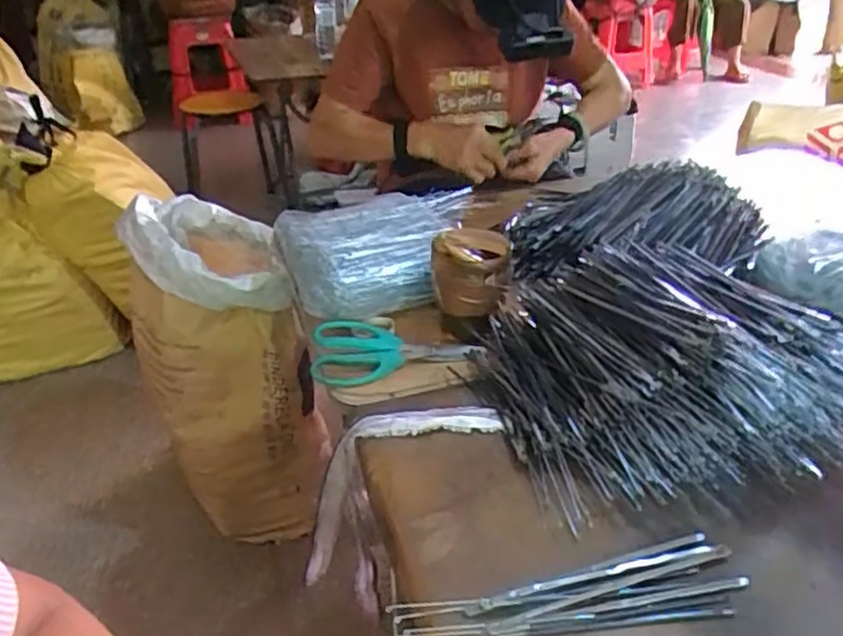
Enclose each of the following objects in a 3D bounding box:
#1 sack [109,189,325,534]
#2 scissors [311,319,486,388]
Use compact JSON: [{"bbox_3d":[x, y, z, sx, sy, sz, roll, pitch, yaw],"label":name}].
[{"bbox_3d":[-0.362,0.091,1.275,0.254,0.567,0.354,-18,36,-25],"label":"sack"},{"bbox_3d":[-0.026,0.031,0.740,0.178,0.024,0.085,-6,32,-7],"label":"scissors"}]

